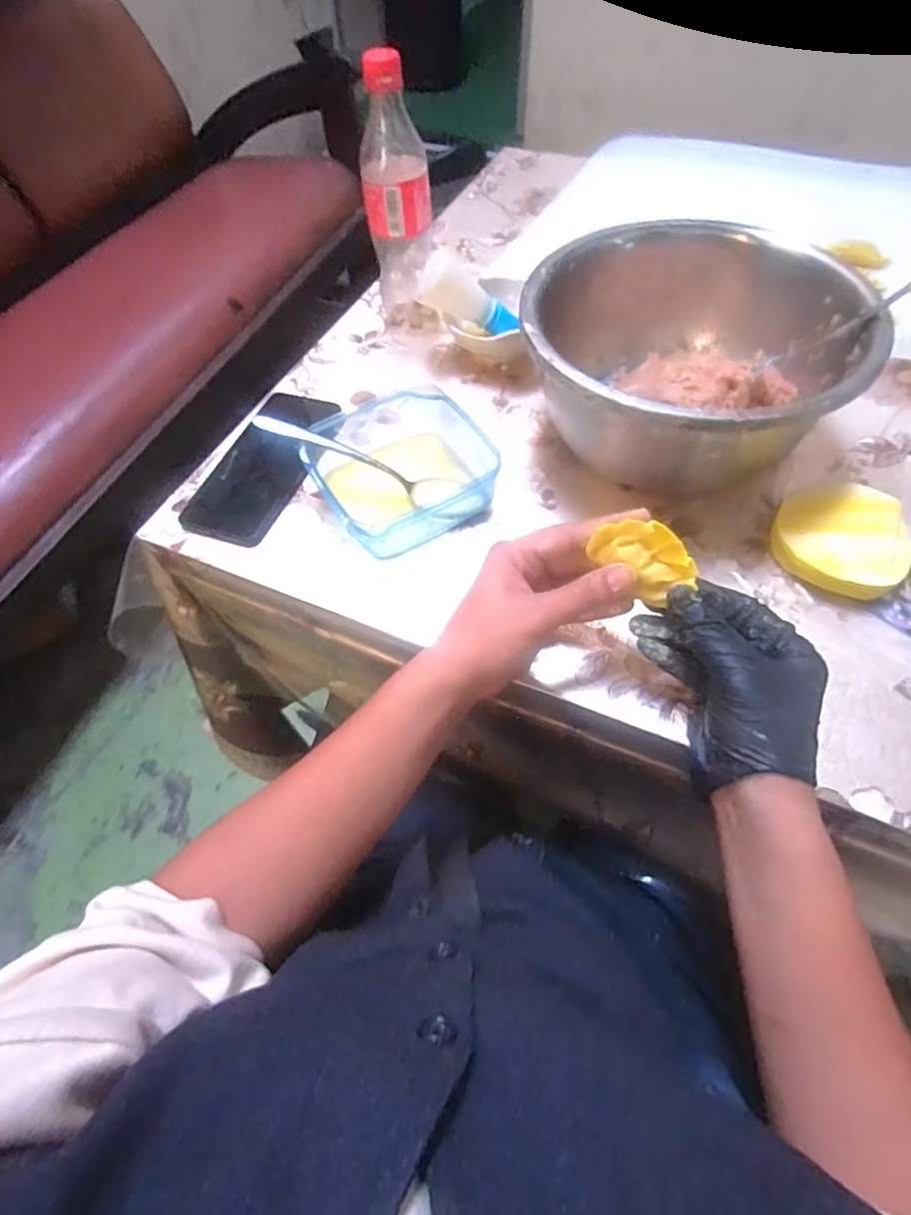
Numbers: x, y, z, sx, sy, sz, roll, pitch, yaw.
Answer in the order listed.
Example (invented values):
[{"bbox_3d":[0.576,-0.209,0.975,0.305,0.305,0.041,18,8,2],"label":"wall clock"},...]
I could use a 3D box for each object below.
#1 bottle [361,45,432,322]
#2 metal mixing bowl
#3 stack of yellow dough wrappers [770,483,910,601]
[{"bbox_3d":[-0.053,-0.383,0.554,0.060,0.200,0.074,-6,59,-2],"label":"bottle"},{"bbox_3d":[0.172,-0.191,0.467,0.235,0.124,0.235,-1,59,1],"label":"metal mixing bowl"},{"bbox_3d":[0.276,-0.051,0.427,0.083,0.020,0.096,5,59,5],"label":"stack of yellow dough wrappers"}]

